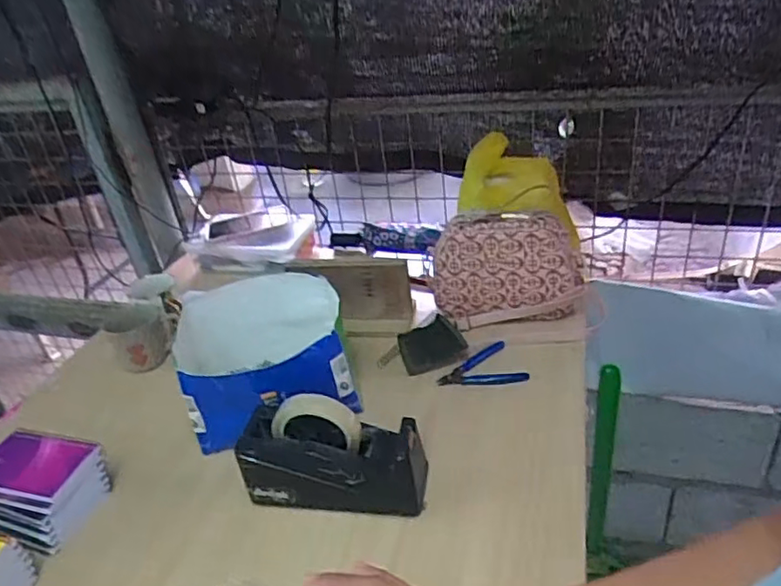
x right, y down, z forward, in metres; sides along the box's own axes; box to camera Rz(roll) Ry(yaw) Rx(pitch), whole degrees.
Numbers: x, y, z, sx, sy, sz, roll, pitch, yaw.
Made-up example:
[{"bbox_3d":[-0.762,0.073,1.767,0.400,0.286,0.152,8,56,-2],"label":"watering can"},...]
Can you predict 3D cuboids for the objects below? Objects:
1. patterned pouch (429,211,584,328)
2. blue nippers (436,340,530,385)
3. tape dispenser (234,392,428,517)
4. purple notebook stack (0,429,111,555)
[{"bbox_3d":[0.179,-0.039,0.945,0.231,0.167,0.072,-5,21,15],"label":"patterned pouch"},{"bbox_3d":[0.128,0.105,0.862,0.124,0.019,0.072,-8,32,0],"label":"blue nippers"},{"bbox_3d":[-0.065,0.182,0.680,0.204,0.124,0.079,2,33,15],"label":"tape dispenser"},{"bbox_3d":[-0.424,0.232,0.714,0.133,0.071,0.109,6,35,21],"label":"purple notebook stack"}]

